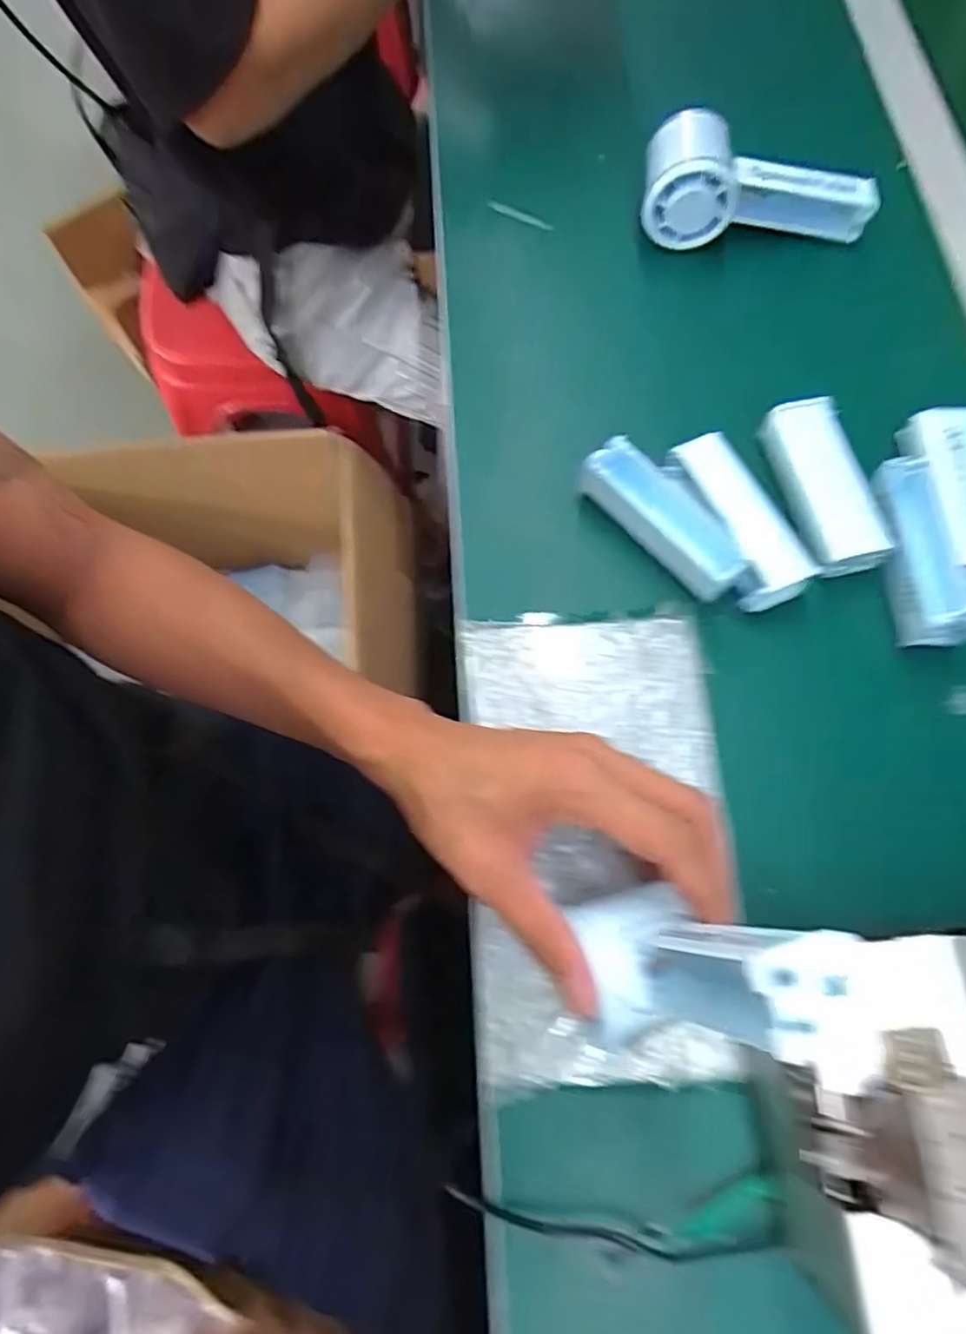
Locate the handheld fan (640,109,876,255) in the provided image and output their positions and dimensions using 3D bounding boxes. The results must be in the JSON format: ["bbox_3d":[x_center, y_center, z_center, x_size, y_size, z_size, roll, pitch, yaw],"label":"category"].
[{"bbox_3d":[0.184,-0.318,0.447,0.151,0.065,0.056,8,70,4],"label":"handheld fan"}]

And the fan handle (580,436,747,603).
[{"bbox_3d":[0.101,-0.083,0.381,0.029,0.028,0.101,-43,75,-14],"label":"fan handle"}]

